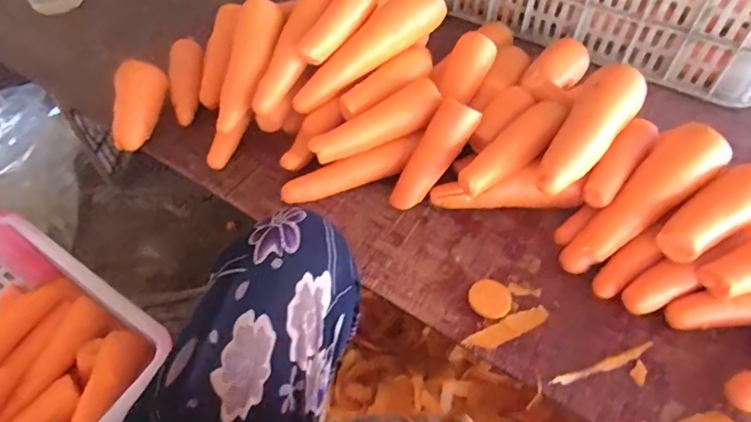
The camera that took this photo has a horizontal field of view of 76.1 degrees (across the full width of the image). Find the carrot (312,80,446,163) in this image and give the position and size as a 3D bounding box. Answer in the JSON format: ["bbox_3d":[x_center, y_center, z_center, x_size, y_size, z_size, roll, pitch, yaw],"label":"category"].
[{"bbox_3d":[0.002,-0.099,0.552,0.155,0.036,0.032,-26,56,0],"label":"carrot"}]

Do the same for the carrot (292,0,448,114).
[{"bbox_3d":[-0.011,-0.193,0.577,0.215,0.045,0.046,-39,59,0],"label":"carrot"}]

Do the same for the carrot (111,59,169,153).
[{"bbox_3d":[-0.299,-0.134,0.599,0.045,0.043,0.121,3,69,2],"label":"carrot"}]

